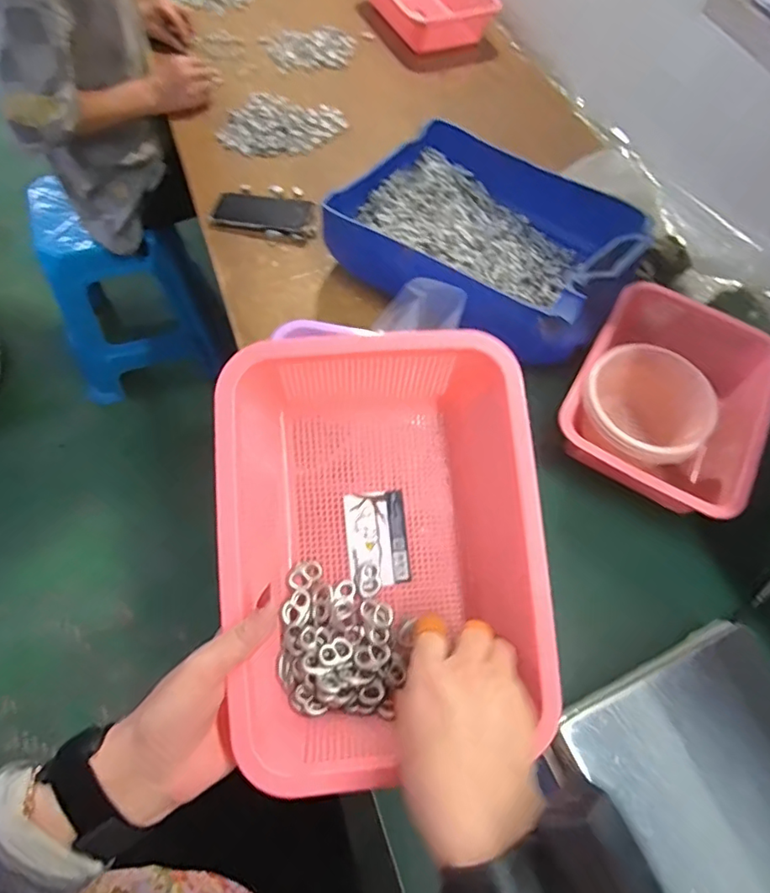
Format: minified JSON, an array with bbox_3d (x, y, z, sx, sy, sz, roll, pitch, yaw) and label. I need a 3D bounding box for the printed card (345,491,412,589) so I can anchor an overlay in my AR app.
[{"bbox_3d":[-0.005,0.067,0.399,0.042,0.004,0.066,-6,82,-6],"label":"printed card"}]

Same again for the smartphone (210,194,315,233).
[{"bbox_3d":[-0.198,-0.388,0.896,0.159,0.012,0.078,4,64,-1],"label":"smartphone"}]

